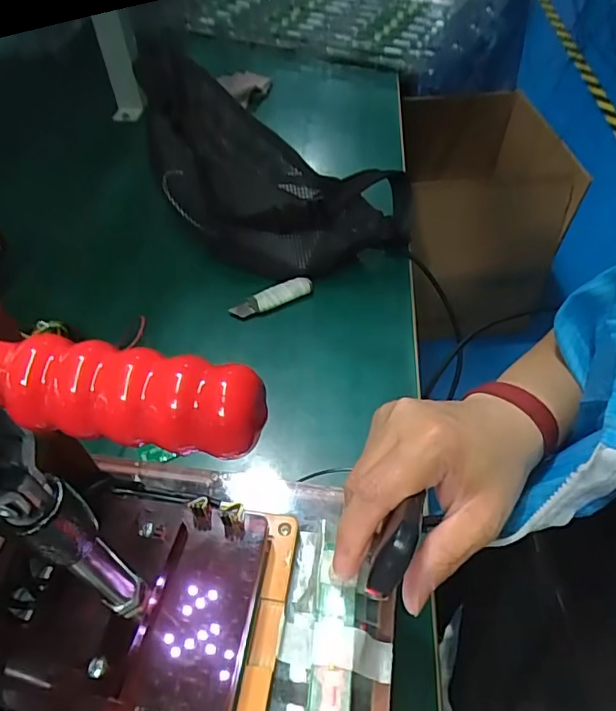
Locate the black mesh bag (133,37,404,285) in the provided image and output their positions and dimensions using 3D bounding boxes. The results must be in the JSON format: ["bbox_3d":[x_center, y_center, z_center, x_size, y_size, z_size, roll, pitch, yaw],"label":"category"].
[{"bbox_3d":[-0.034,-0.186,0.550,0.289,0.185,0.127,8,50,7],"label":"black mesh bag"}]

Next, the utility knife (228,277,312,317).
[{"bbox_3d":[-0.037,-0.063,0.542,0.086,0.017,0.020,-20,52,-15],"label":"utility knife"}]

